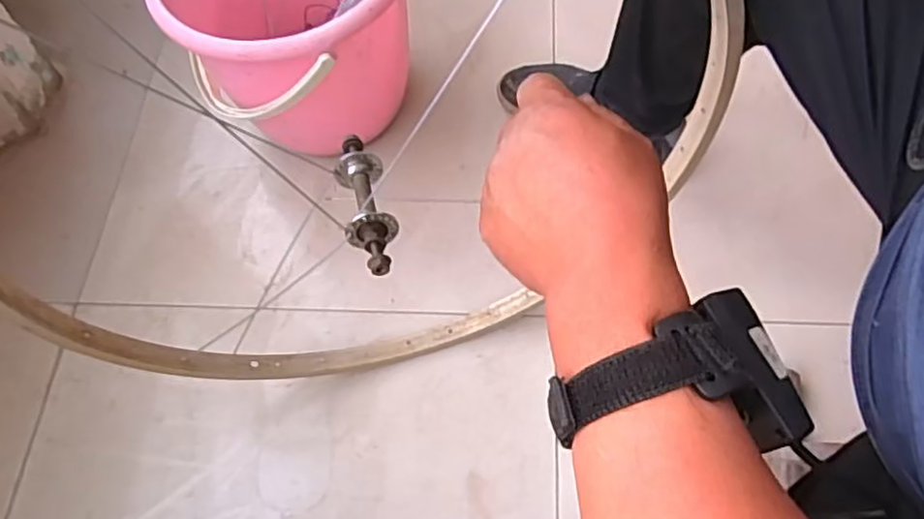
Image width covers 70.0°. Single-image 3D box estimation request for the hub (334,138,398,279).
[{"bbox_3d":[-0.078,-0.046,0.529,0.041,0.048,0.134,-14,63,-5],"label":"hub"}]

